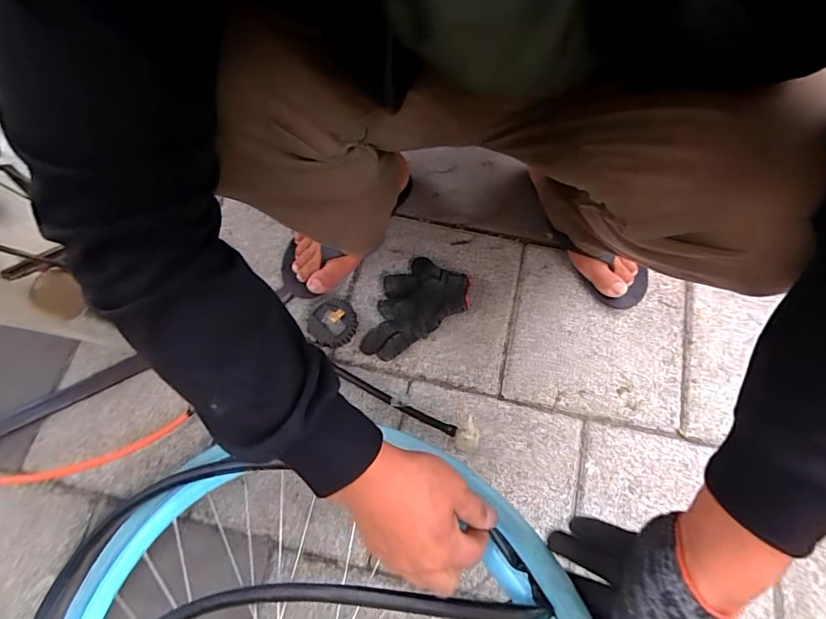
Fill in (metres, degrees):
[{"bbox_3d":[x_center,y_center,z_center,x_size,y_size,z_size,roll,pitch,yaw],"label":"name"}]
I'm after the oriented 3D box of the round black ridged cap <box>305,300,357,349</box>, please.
[{"bbox_3d":[-0.116,0.021,0.648,0.063,0.036,0.068,0,74,2],"label":"round black ridged cap"}]

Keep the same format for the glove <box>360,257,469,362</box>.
[{"bbox_3d":[-0.007,-0.007,0.654,0.173,0.032,0.103,-33,76,-7],"label":"glove"}]

